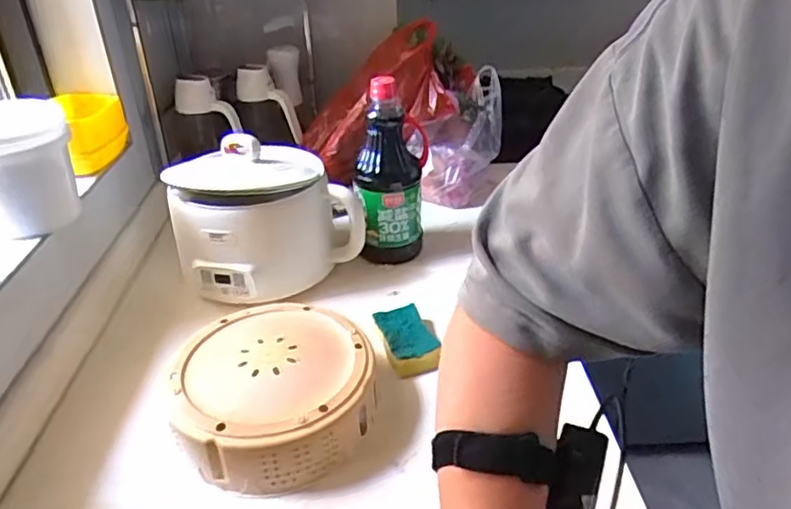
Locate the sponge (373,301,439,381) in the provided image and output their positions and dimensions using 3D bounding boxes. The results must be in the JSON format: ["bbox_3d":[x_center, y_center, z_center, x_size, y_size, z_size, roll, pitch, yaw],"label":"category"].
[{"bbox_3d":[0.018,0.099,0.726,0.068,0.027,0.095,-10,32,-14],"label":"sponge"}]

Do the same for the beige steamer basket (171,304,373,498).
[{"bbox_3d":[-0.124,0.138,0.628,0.192,0.075,0.195,-12,33,-17],"label":"beige steamer basket"}]

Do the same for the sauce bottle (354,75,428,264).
[{"bbox_3d":[-0.006,-0.105,0.838,0.089,0.255,0.073,1,31,5],"label":"sauce bottle"}]

